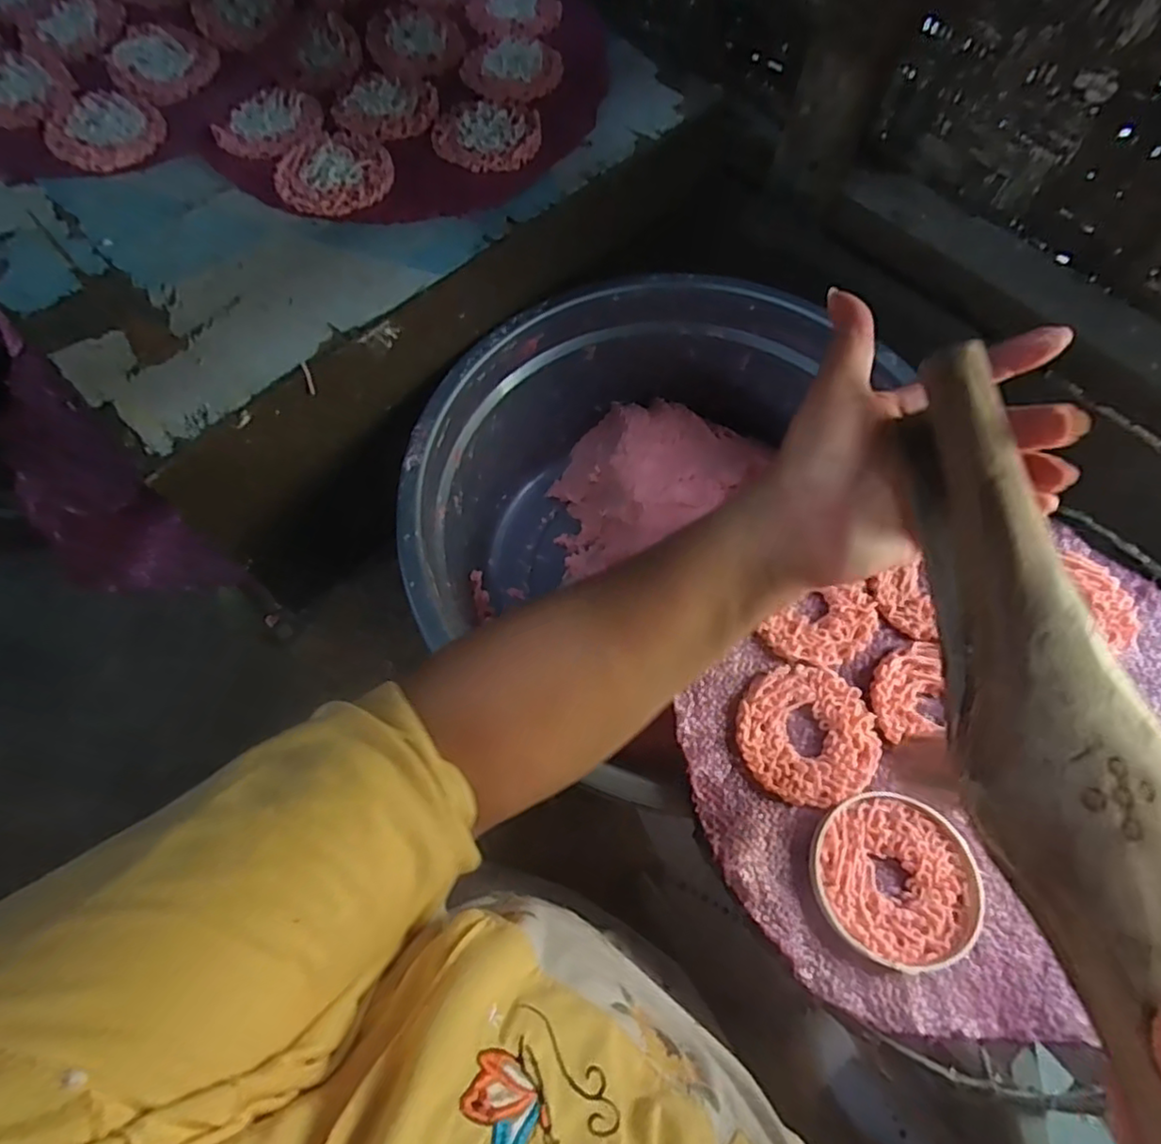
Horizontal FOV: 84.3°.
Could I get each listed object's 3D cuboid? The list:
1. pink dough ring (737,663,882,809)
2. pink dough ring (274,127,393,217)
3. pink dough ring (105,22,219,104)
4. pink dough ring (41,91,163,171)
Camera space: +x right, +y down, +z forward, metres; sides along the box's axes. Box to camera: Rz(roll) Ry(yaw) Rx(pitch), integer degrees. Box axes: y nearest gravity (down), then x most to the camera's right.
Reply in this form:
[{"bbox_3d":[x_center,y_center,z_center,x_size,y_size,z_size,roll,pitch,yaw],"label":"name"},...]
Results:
[{"bbox_3d":[0.134,0.096,0.380,0.080,0.008,0.079,1,67,-2],"label":"pink dough ring"},{"bbox_3d":[-0.179,-0.293,0.466,0.078,0.007,0.077,-10,67,-6],"label":"pink dough ring"},{"bbox_3d":[-0.330,-0.395,0.499,0.077,0.013,0.079,1,67,-2],"label":"pink dough ring"},{"bbox_3d":[-0.348,-0.326,0.469,0.075,0.009,0.078,-31,71,-14],"label":"pink dough ring"}]

